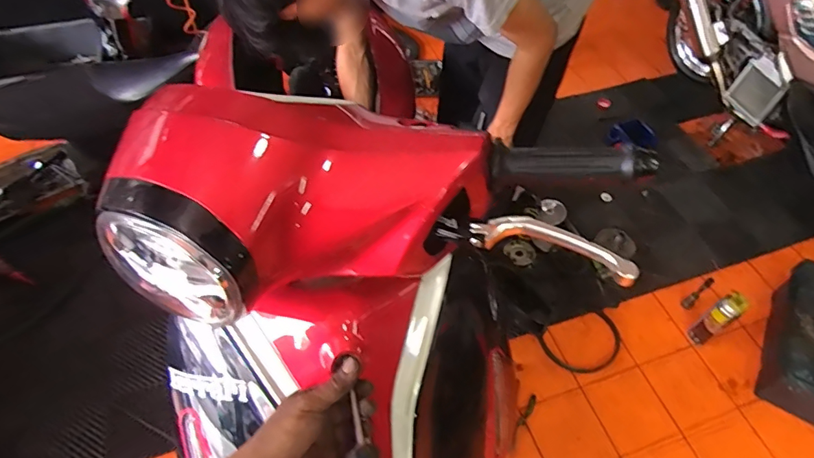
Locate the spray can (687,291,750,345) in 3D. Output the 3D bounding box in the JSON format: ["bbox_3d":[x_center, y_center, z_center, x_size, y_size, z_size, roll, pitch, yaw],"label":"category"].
[{"bbox_3d":[0.907,0.265,1.407,0.062,0.229,0.065,-33,60,-24],"label":"spray can"}]

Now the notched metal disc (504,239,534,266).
[{"bbox_3d":[0.392,0.082,1.670,0.092,0.021,0.096,1,52,-1],"label":"notched metal disc"}]

